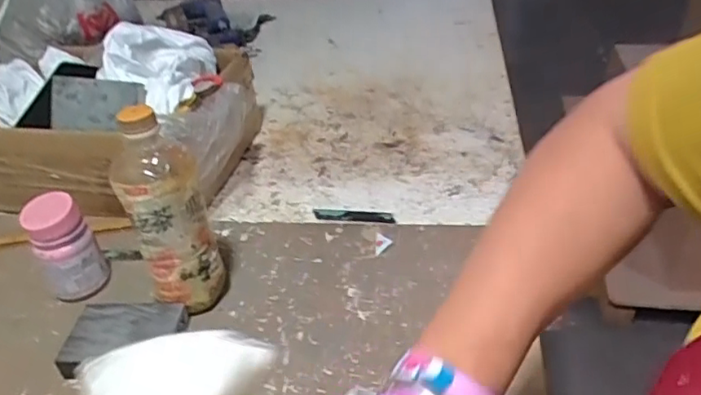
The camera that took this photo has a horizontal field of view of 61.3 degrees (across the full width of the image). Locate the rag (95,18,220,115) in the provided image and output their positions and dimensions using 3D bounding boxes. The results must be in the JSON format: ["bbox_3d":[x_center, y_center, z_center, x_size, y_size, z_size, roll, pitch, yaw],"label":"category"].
[{"bbox_3d":[-0.217,-0.171,0.730,0.127,0.077,0.136,28,49,37],"label":"rag"}]

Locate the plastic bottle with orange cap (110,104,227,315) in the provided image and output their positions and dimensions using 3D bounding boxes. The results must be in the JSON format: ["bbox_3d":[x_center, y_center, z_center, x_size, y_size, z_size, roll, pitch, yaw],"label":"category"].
[{"bbox_3d":[-0.165,0.017,0.534,0.065,0.203,0.063,-20,39,-17],"label":"plastic bottle with orange cap"}]

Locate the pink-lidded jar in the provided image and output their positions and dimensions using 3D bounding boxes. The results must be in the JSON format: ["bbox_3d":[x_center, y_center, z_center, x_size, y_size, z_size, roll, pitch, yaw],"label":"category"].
[{"bbox_3d":[-0.283,0.051,0.585,0.056,0.103,0.046,-27,41,-25],"label":"pink-lidded jar"}]

